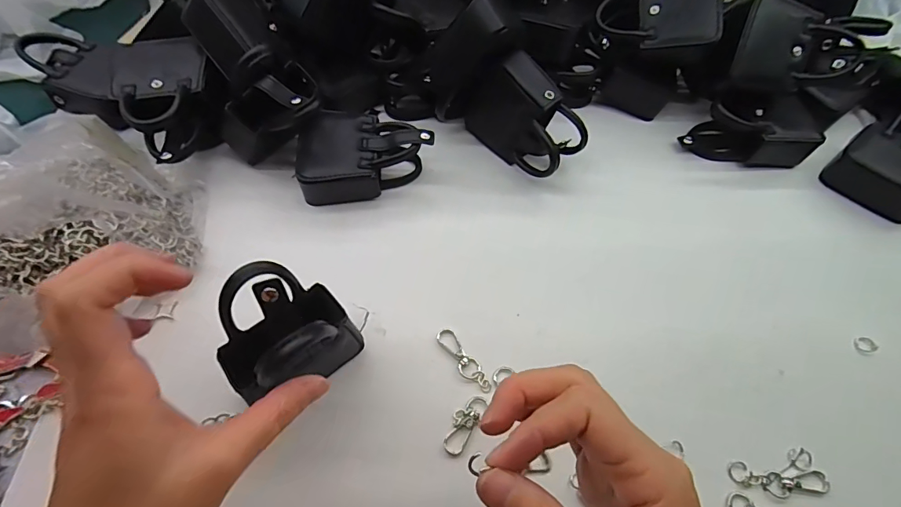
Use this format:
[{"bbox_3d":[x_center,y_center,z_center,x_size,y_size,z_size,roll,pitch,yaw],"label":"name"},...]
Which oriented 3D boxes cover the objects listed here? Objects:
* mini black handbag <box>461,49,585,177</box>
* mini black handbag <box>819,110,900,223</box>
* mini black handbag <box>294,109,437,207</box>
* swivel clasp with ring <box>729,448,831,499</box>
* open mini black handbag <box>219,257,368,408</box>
[{"bbox_3d":[0.065,-0.115,0.383,0.050,0.074,0.099,-39,70,-22],"label":"mini black handbag"},{"bbox_3d":[0.398,-0.083,0.396,0.093,0.043,0.076,-37,69,-21],"label":"mini black handbag"},{"bbox_3d":[-0.071,-0.083,0.372,0.107,0.044,0.071,-9,62,-8],"label":"mini black handbag"},{"bbox_3d":[0.204,0.139,0.278,0.057,0.009,0.026,-5,62,-6],"label":"swivel clasp with ring"},{"bbox_3d":[-0.092,0.049,0.257,0.051,0.096,0.063,40,66,17],"label":"open mini black handbag"}]

